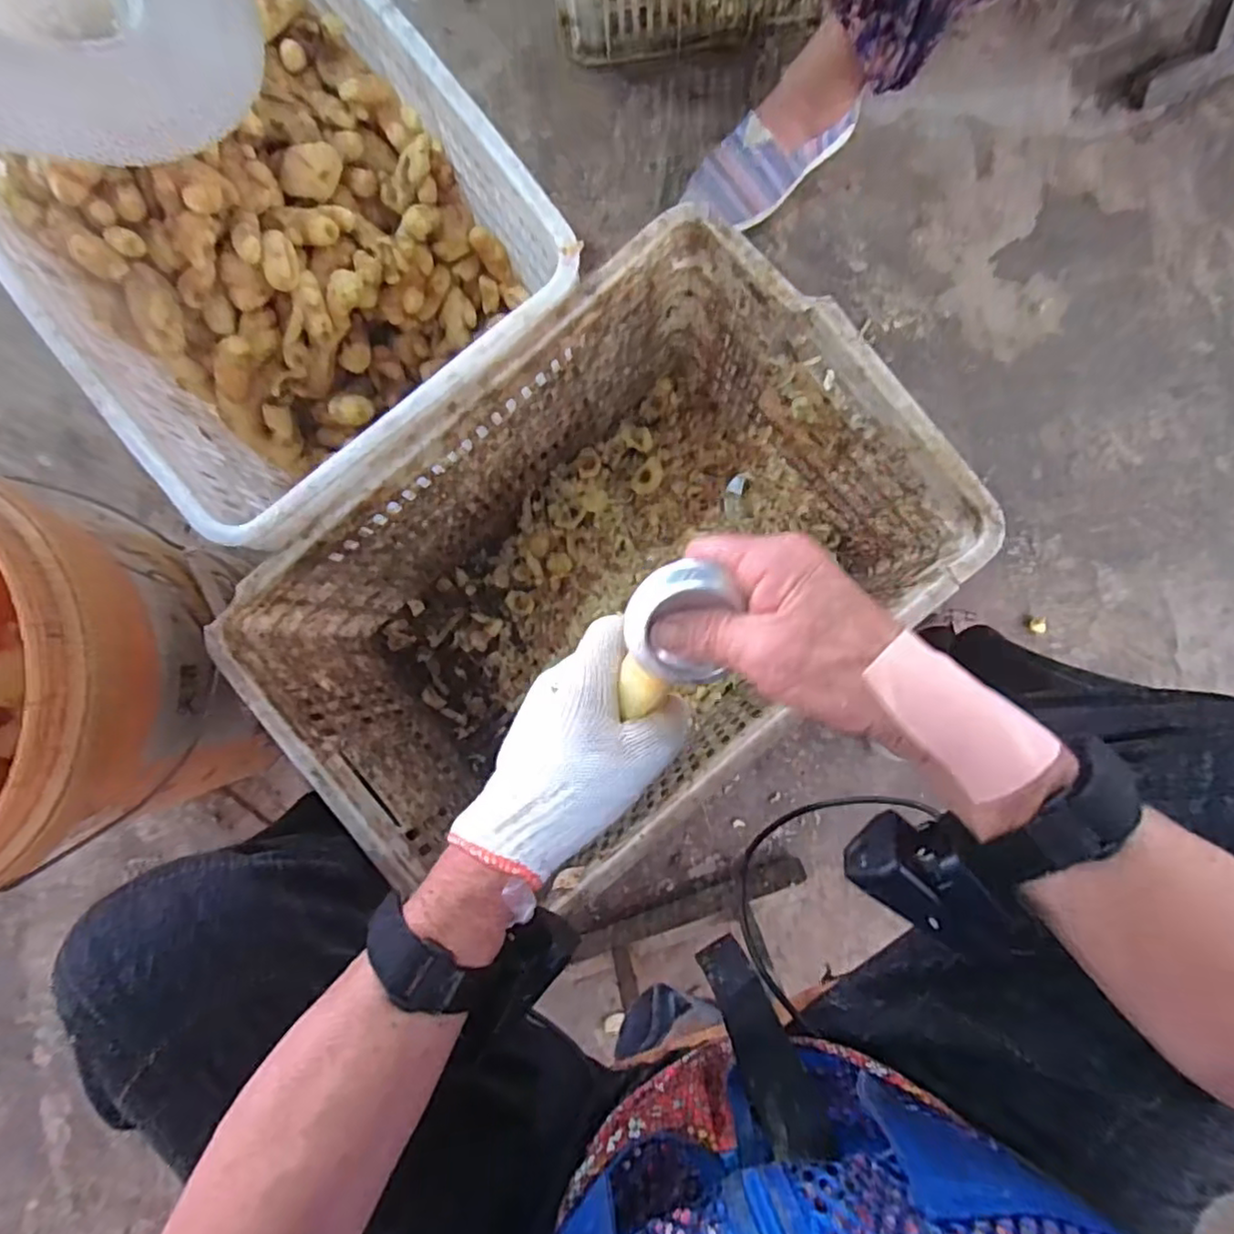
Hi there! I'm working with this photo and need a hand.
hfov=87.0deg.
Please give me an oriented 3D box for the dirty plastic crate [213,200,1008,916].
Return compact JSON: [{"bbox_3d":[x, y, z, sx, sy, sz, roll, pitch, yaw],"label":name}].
[{"bbox_3d":[-0.007,-0.024,0.609,0.507,0.268,0.336,-40,87,0],"label":"dirty plastic crate"}]

